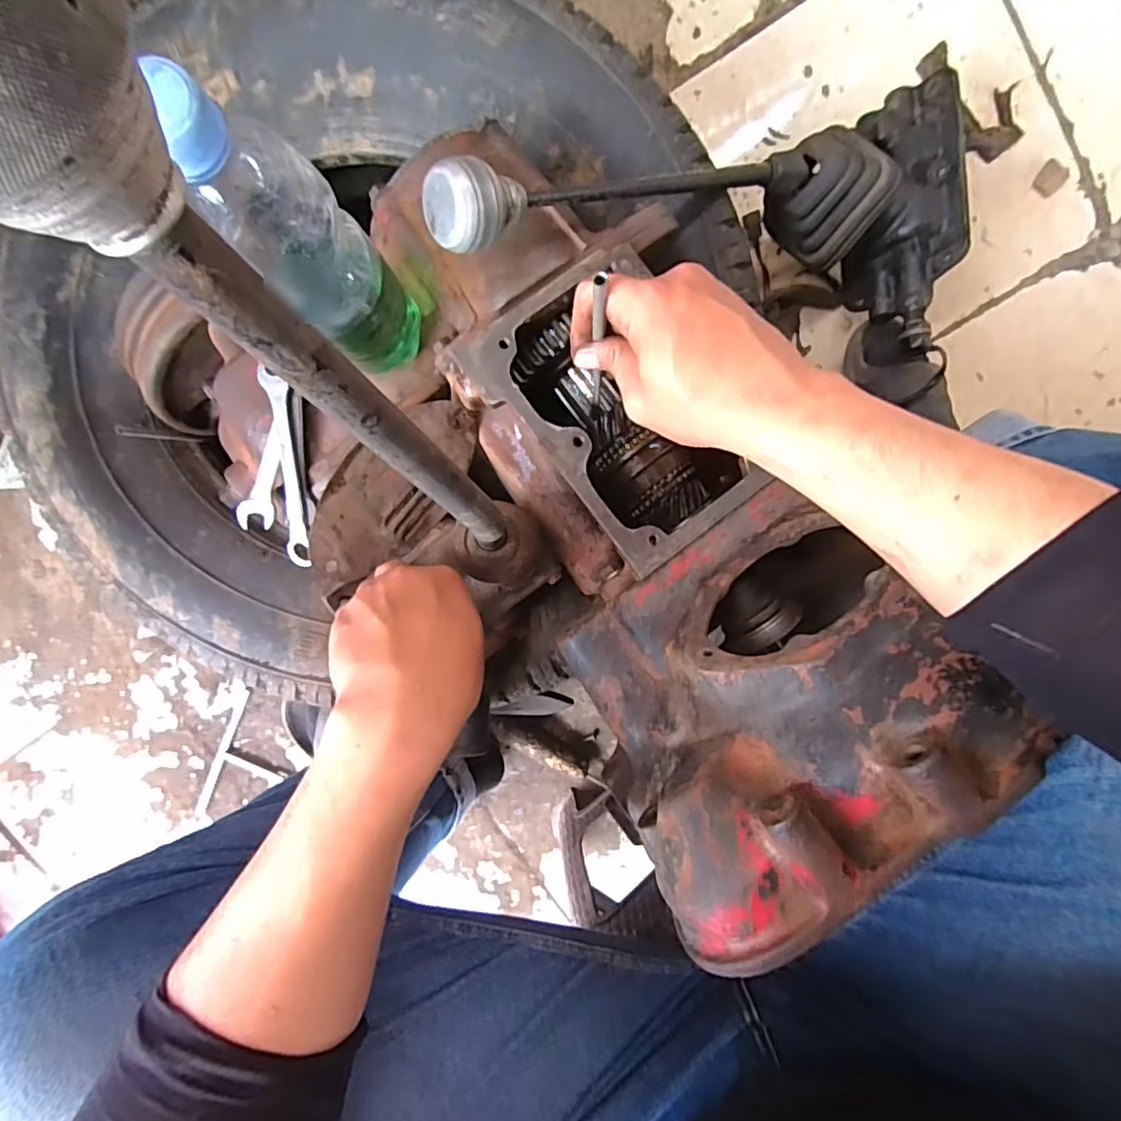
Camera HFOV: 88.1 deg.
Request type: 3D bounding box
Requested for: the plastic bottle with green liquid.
[{"bbox_3d":[-0.126,-0.158,0.313,0.049,0.227,0.059,-28,97,4],"label":"plastic bottle with green liquid"}]

